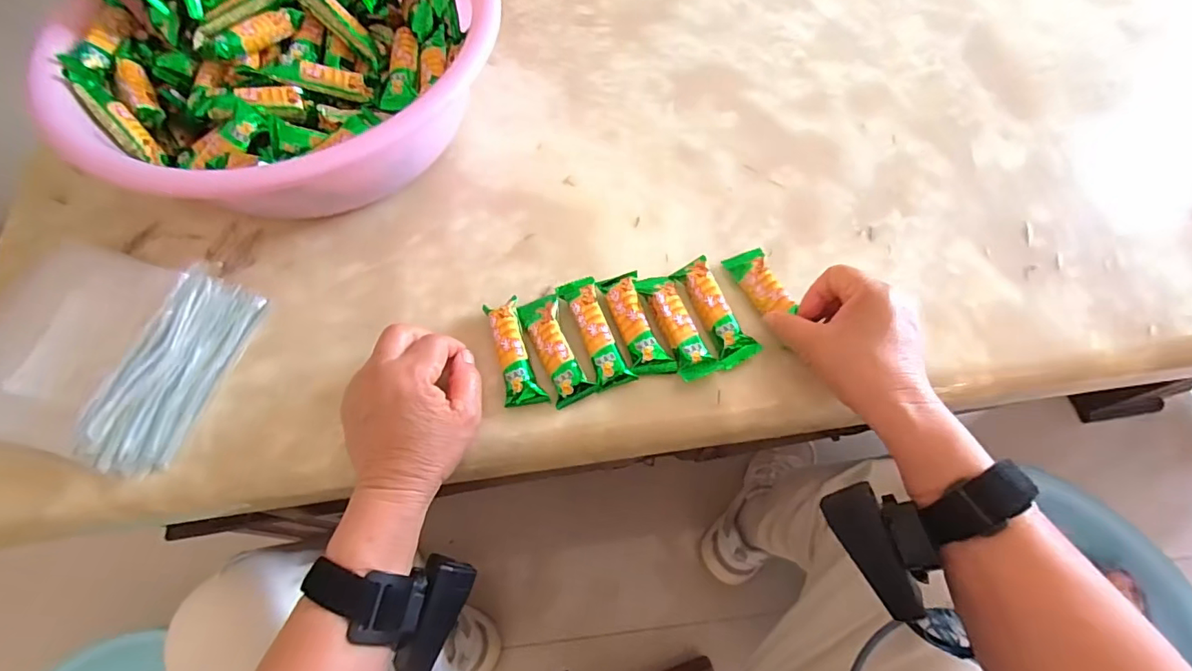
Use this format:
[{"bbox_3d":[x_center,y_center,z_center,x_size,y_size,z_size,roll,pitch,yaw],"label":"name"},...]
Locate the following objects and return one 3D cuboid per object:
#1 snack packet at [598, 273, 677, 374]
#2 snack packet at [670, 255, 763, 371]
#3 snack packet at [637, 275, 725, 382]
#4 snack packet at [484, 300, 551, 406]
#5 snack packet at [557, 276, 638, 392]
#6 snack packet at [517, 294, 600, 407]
[{"bbox_3d":[0.030,-0.008,0.395,0.031,0.021,0.084,-17,66,-8],"label":"snack packet"},{"bbox_3d":[0.089,-0.018,0.396,0.030,0.020,0.089,-22,66,-10],"label":"snack packet"},{"bbox_3d":[0.060,-0.008,0.393,0.029,0.023,0.090,-20,66,-9],"label":"snack packet"},{"bbox_3d":[-0.061,0.012,0.385,0.027,0.020,0.086,-17,66,-8],"label":"snack packet"},{"bbox_3d":[-0.001,-0.002,0.393,0.028,0.022,0.089,-19,66,-9],"label":"snack packet"},{"bbox_3d":[-0.030,0.008,0.387,0.029,0.021,0.090,-21,66,-10],"label":"snack packet"}]

